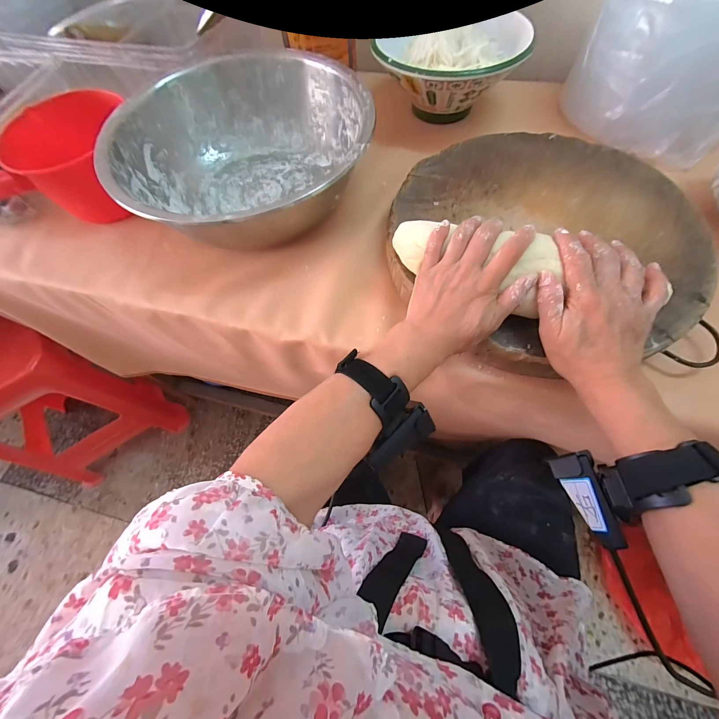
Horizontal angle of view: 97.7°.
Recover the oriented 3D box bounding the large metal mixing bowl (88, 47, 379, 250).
[{"bbox_3d":[-0.151,-0.283,0.443,0.327,0.109,0.312,-1,65,2],"label":"large metal mixing bowl"}]

